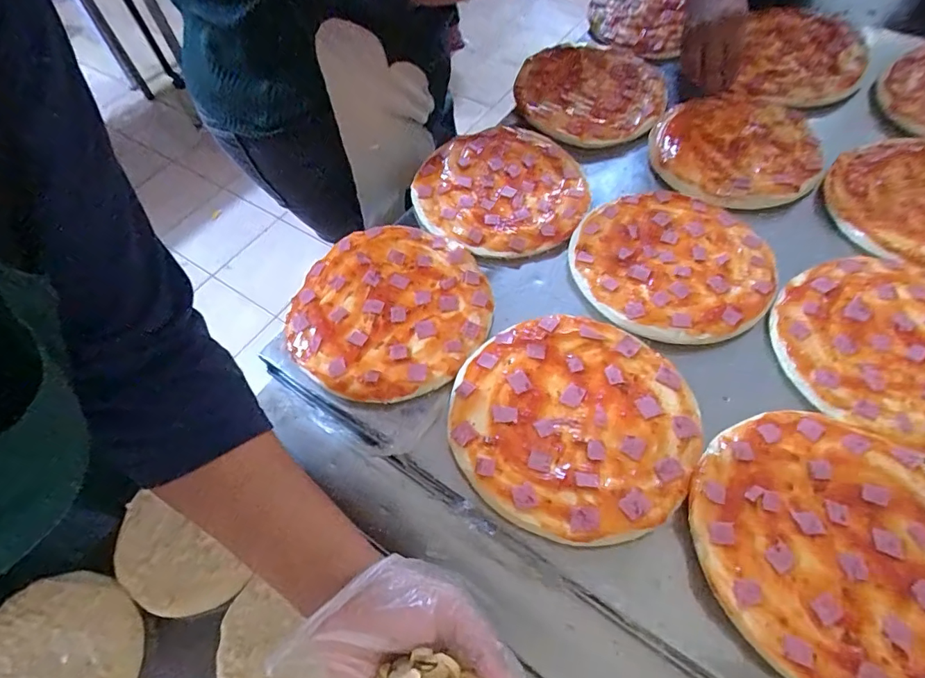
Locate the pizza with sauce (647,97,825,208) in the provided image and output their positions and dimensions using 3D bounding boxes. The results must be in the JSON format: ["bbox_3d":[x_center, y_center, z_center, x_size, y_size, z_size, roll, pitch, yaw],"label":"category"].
[{"bbox_3d":[0.341,-0.244,0.602,0.193,0.019,0.202,20,59,16],"label":"pizza with sauce"}]

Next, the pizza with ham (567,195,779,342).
[{"bbox_3d":[0.223,-0.080,0.515,0.203,0.023,0.188,-2,56,2],"label":"pizza with ham"}]

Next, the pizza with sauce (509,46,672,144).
[{"bbox_3d":[0.180,-0.353,0.682,0.204,0.032,0.215,12,57,11],"label":"pizza with sauce"}]

